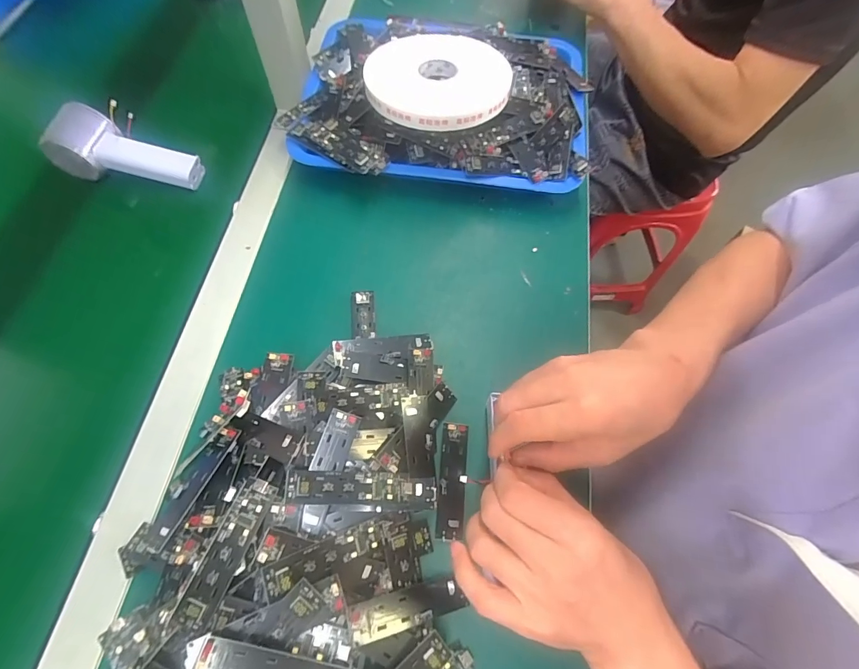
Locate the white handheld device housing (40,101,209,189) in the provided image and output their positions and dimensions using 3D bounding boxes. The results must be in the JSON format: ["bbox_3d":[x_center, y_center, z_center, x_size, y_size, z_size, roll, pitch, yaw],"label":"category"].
[{"bbox_3d":[-0.325,-0.204,0.441,0.141,0.052,0.057,5,66,-1],"label":"white handheld device housing"}]

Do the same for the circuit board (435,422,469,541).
[{"bbox_3d":[0.019,0.119,0.338,0.023,0.006,0.090,6,66,0],"label":"circuit board"}]

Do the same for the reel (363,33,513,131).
[{"bbox_3d":[0.012,-0.265,0.426,0.151,0.014,0.135,-23,69,-13],"label":"reel"}]

